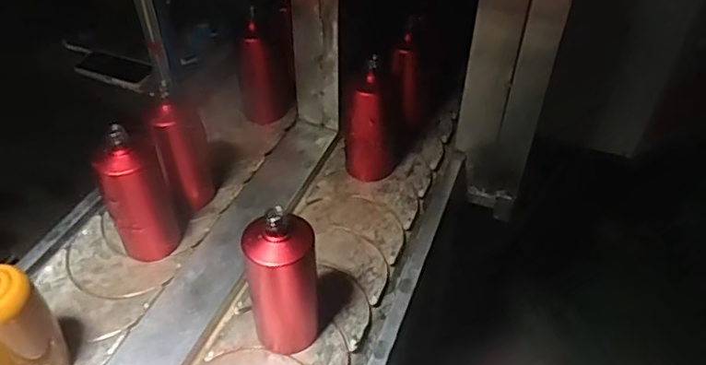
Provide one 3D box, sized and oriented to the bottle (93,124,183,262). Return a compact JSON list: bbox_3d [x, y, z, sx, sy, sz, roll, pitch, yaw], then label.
[{"bbox_3d":[-0.302,0.008,0.822,0.079,0.206,0.088,-17,45,-16],"label":"bottle"}]

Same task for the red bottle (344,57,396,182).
[{"bbox_3d":[0.028,-0.093,0.940,0.081,0.201,0.088,0,43,2],"label":"red bottle"}]

